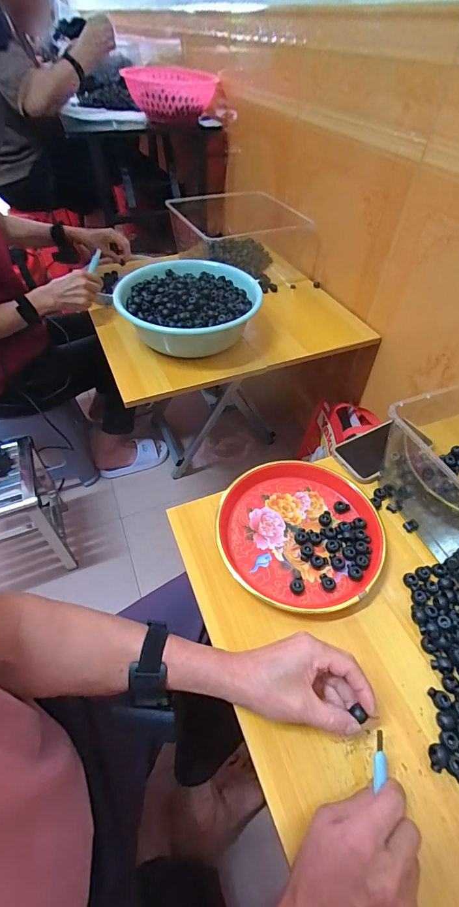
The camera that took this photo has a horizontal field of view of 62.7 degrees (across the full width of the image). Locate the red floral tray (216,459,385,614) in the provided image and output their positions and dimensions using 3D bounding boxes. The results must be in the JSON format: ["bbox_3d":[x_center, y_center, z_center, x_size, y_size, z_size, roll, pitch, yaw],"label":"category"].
[{"bbox_3d":[0.100,0.106,0.528,0.227,0.029,0.213,-35,59,-27],"label":"red floral tray"}]

